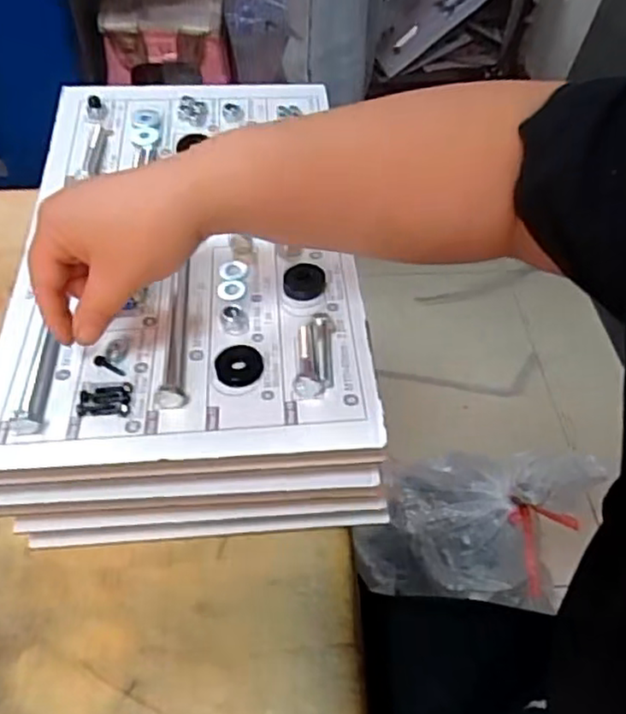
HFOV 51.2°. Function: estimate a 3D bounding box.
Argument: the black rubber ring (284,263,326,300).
[{"bbox_3d":[-0.006,-0.052,0.452,0.028,0.007,0.029,1,54,-2],"label":"black rubber ring"}]

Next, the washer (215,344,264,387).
[{"bbox_3d":[-0.046,0.005,0.408,0.029,0.005,0.034,-1,54,-3],"label":"washer"}]

